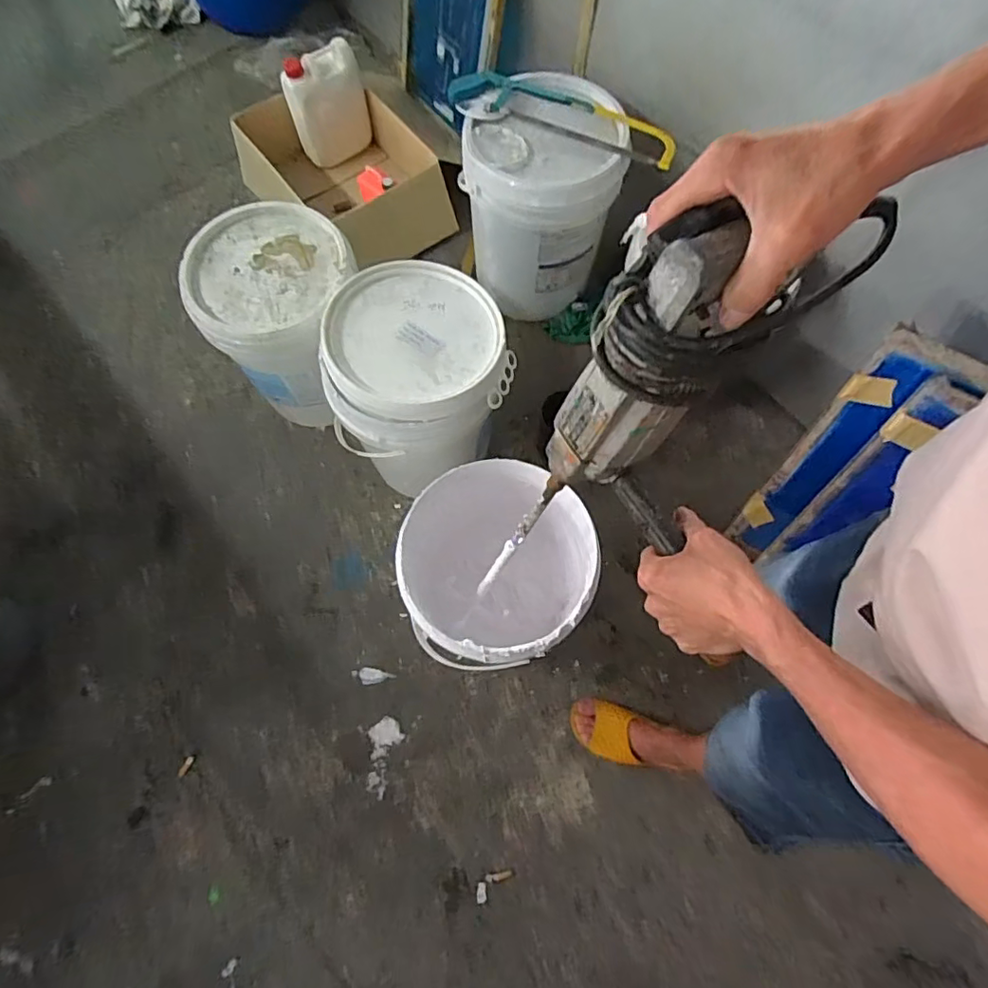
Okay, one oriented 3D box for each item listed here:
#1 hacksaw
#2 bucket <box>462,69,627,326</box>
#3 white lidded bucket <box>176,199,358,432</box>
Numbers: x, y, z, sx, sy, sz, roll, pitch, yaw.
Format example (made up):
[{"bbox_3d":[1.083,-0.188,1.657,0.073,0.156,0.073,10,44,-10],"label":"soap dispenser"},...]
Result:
[{"bbox_3d":[0.137,-0.765,1.141,0.470,0.025,0.149,18,71,6],"label":"hacksaw"},{"bbox_3d":[0.104,-0.663,1.301,0.306,0.377,0.336,0,70,0],"label":"bucket"},{"bbox_3d":[-0.419,-0.358,1.210,0.292,0.371,0.293,0,70,0],"label":"white lidded bucket"}]

